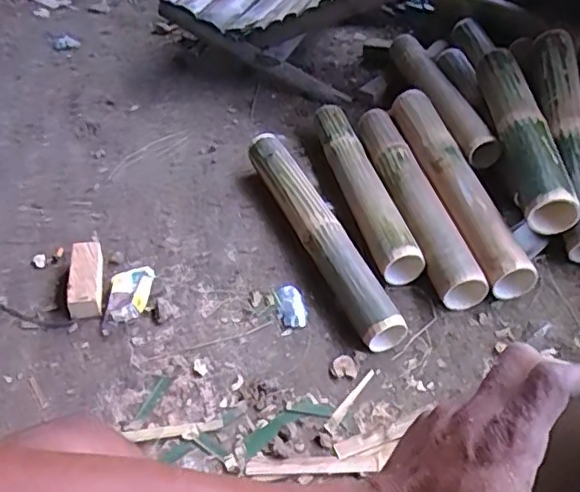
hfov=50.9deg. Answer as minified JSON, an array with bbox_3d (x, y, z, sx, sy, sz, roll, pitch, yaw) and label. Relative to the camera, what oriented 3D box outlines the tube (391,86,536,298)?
[{"bbox_3d":[0.278,-0.120,1.079,0.080,0.083,0.504,-12,45,-4],"label":"tube"}]

